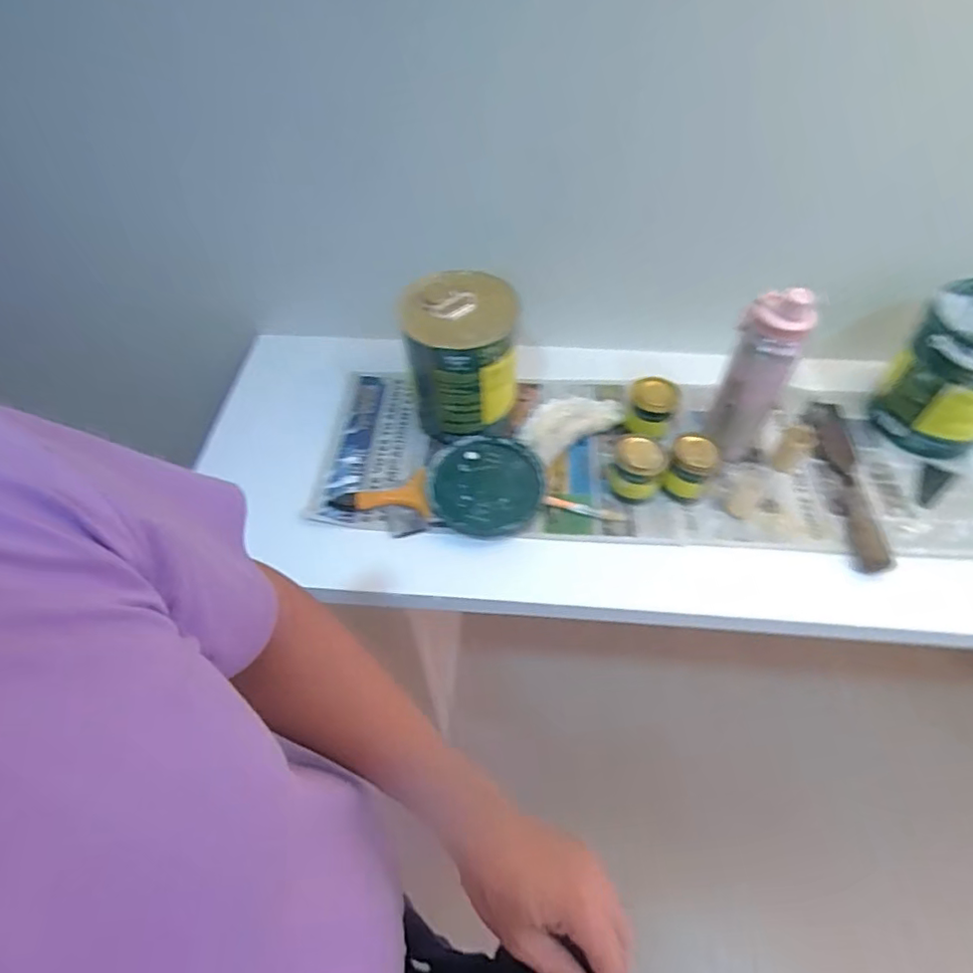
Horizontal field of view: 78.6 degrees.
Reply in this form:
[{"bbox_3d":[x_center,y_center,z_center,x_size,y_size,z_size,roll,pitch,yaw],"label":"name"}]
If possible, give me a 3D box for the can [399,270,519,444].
[{"bbox_3d":[-0.039,-0.181,0.868,0.155,0.215,0.141,-1,54,1],"label":"can"}]

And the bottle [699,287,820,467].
[{"bbox_3d":[0.362,-0.139,0.806,0.081,0.268,0.073,29,60,20],"label":"bottle"}]

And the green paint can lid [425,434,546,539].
[{"bbox_3d":[-0.001,-0.004,0.855,0.163,0.032,0.165,-1,54,1],"label":"green paint can lid"}]

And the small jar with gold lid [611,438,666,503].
[{"bbox_3d":[0.213,-0.023,0.837,0.066,0.081,0.062,-1,54,1],"label":"small jar with gold lid"}]

